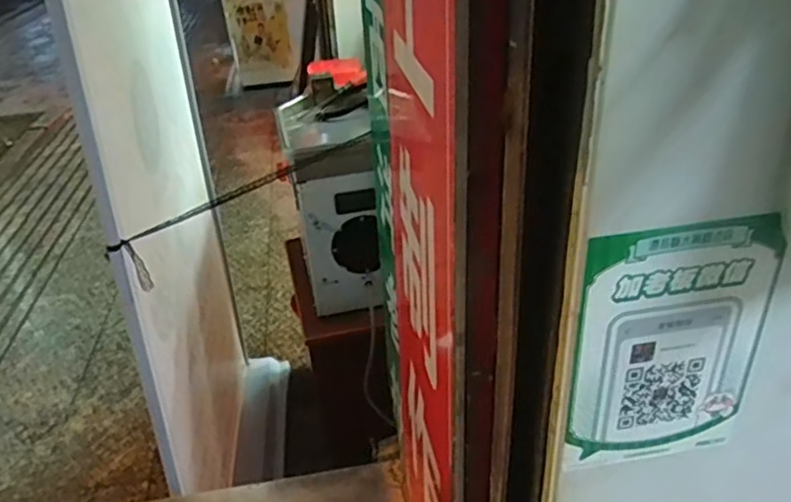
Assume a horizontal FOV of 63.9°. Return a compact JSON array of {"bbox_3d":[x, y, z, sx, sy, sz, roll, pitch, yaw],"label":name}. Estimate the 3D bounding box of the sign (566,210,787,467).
[{"bbox_3d":[0.222,0.078,0.512,0.164,0.228,0.008,-7,31,-8],"label":"sign"}]

